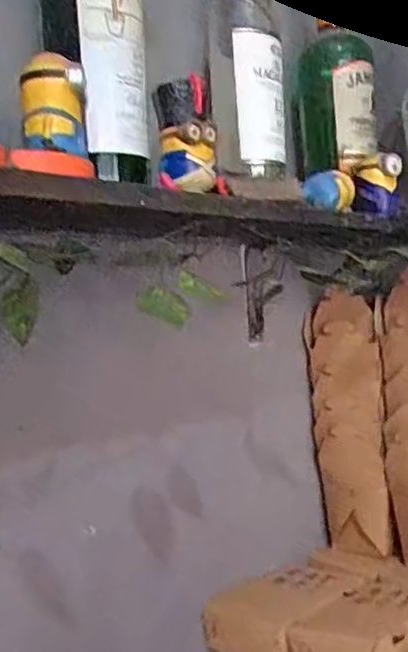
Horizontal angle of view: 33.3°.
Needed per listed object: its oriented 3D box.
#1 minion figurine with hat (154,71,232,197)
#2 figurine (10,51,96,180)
[{"bbox_3d":[-0.010,-0.139,0.504,0.045,0.082,0.046,-5,1,5],"label":"minion figurine with hat"},{"bbox_3d":[-0.091,-0.125,0.405,0.044,0.072,0.039,-5,1,-10],"label":"figurine"}]

